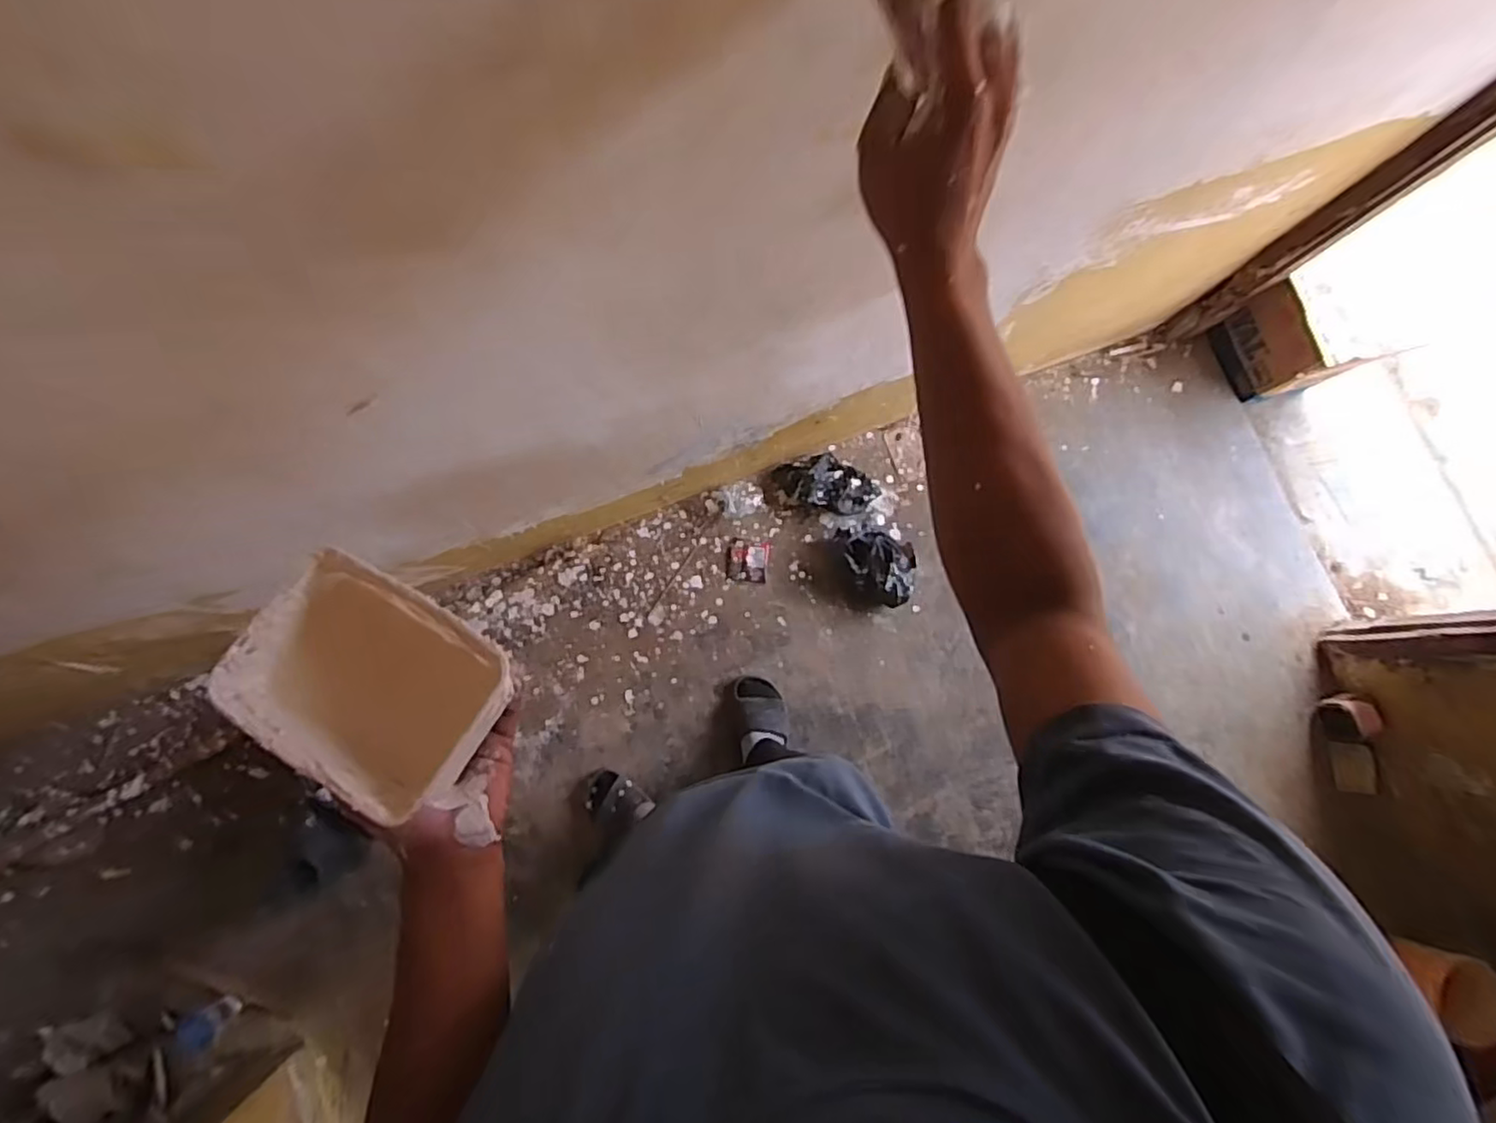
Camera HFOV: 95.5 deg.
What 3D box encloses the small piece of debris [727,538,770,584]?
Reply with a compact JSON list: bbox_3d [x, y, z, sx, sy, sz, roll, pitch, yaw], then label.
[{"bbox_3d":[0.001,-0.001,1.550,0.091,0.009,0.094,8,80,-6],"label":"small piece of debris"}]

